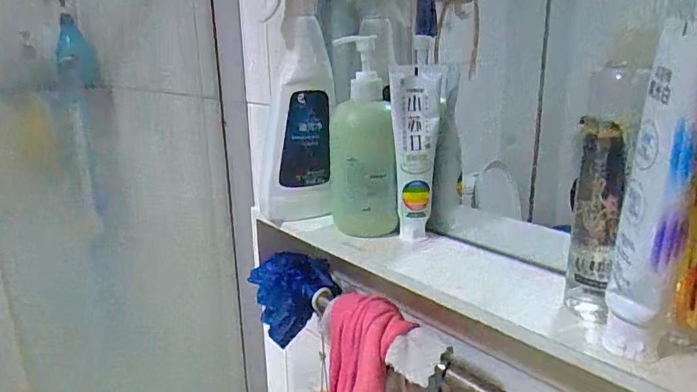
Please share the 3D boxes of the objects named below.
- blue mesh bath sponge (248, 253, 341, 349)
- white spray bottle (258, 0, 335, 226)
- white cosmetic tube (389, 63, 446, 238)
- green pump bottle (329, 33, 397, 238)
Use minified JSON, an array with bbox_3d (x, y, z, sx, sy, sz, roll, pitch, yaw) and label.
[{"bbox_3d":[-0.063,0.112,0.567,0.092,0.078,0.078,-5,17,-13],"label":"blue mesh bath sponge"},{"bbox_3d":[-0.061,-0.109,0.539,0.085,0.255,0.082,-3,16,-5],"label":"white spray bottle"},{"bbox_3d":[0.064,-0.040,0.469,0.047,0.159,0.035,0,16,4],"label":"white cosmetic tube"},{"bbox_3d":[0.013,-0.056,0.483,0.061,0.185,0.058,-1,16,0],"label":"green pump bottle"}]

